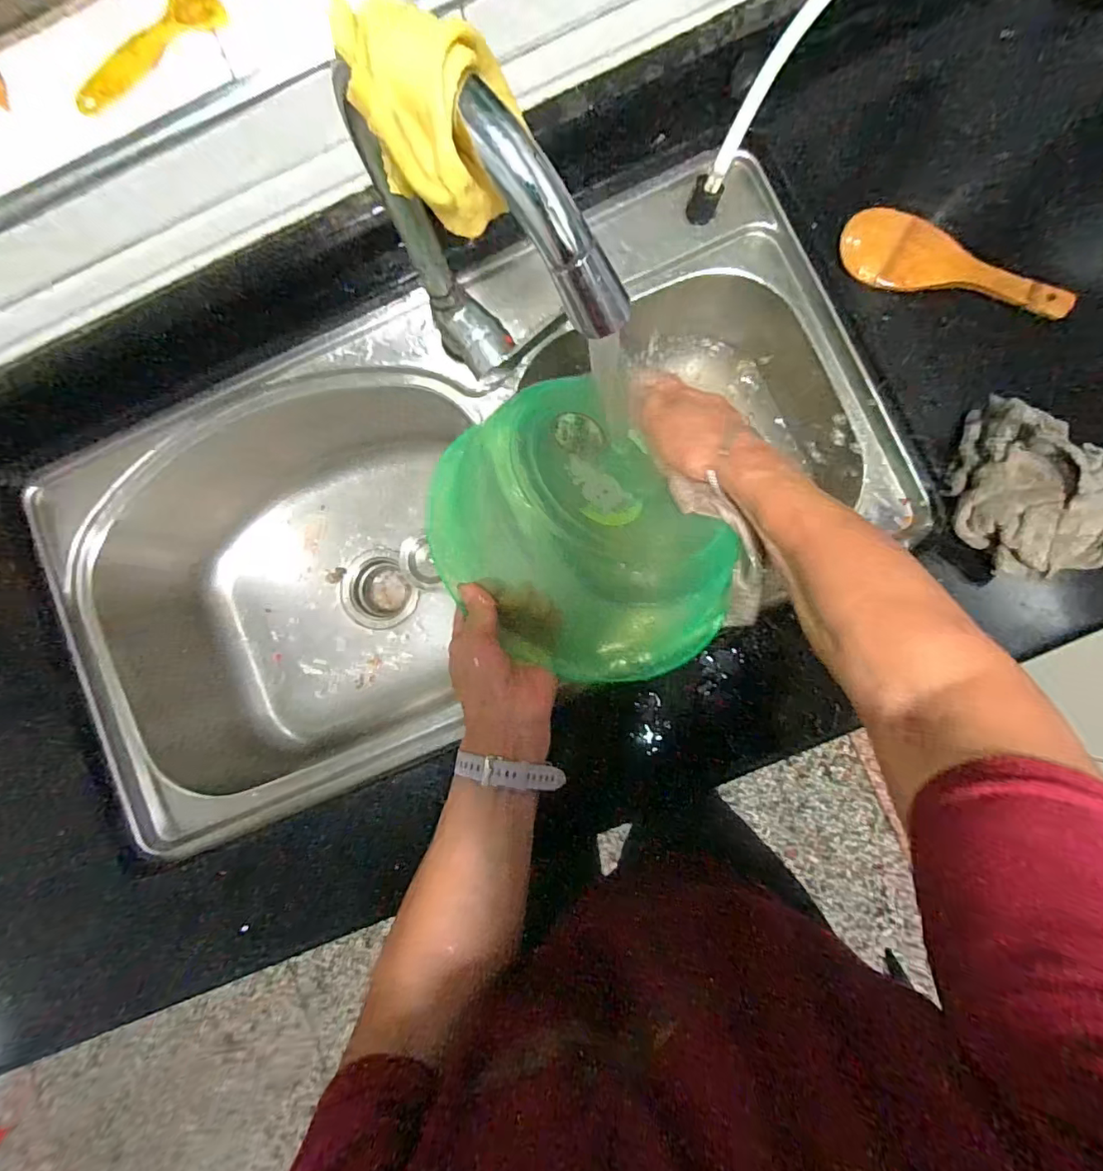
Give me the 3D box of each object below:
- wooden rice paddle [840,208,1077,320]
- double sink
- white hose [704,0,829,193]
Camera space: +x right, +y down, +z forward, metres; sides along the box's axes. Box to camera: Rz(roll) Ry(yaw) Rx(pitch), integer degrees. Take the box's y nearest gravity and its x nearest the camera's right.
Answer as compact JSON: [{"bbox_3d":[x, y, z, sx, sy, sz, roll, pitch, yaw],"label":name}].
[{"bbox_3d":[0.352,-0.279,0.463,0.192,0.016,0.057,20,87,5],"label":"wooden rice paddle"},{"bbox_3d":[-0.110,-0.074,0.636,0.858,0.254,0.418,-24,84,2],"label":"double sink"},{"bbox_3d":[0.201,-0.455,0.461,0.026,0.027,0.202,37,107,6],"label":"white hose"}]

